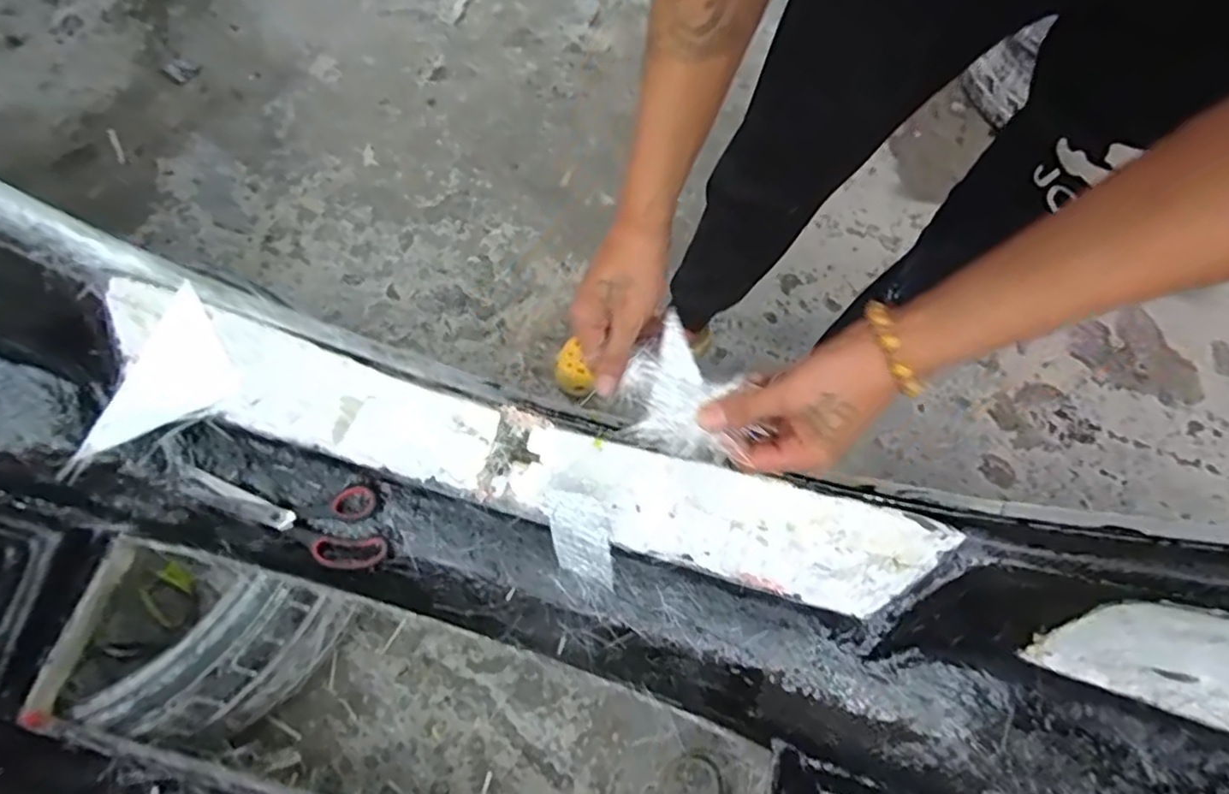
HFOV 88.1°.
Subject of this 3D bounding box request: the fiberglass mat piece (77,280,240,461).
[{"bbox_3d":[-0.453,-0.015,0.658,0.099,0.011,0.185,24,72,-7],"label":"fiberglass mat piece"}]

